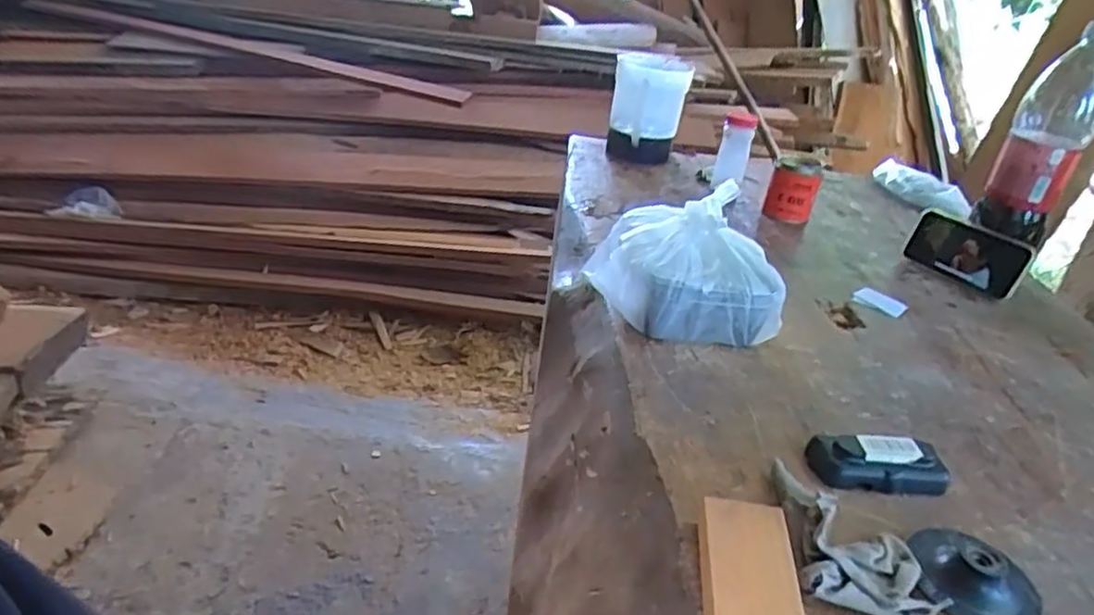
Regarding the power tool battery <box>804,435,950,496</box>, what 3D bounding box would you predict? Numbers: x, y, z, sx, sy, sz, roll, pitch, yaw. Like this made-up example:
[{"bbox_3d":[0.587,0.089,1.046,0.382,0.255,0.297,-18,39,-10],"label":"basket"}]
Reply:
[{"bbox_3d":[0.272,0.127,0.581,0.107,0.031,0.042,5,30,-1],"label":"power tool battery"}]

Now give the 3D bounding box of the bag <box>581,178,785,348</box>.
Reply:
[{"bbox_3d":[0.140,-0.041,0.728,0.178,0.145,0.118,-1,31,-12],"label":"bag"}]

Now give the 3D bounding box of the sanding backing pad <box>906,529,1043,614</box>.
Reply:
[{"bbox_3d":[0.285,0.187,0.480,0.078,0.029,0.083,-23,41,-39],"label":"sanding backing pad"}]

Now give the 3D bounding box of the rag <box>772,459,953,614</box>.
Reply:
[{"bbox_3d":[0.216,0.158,0.511,0.091,0.034,0.128,9,31,6],"label":"rag"}]

